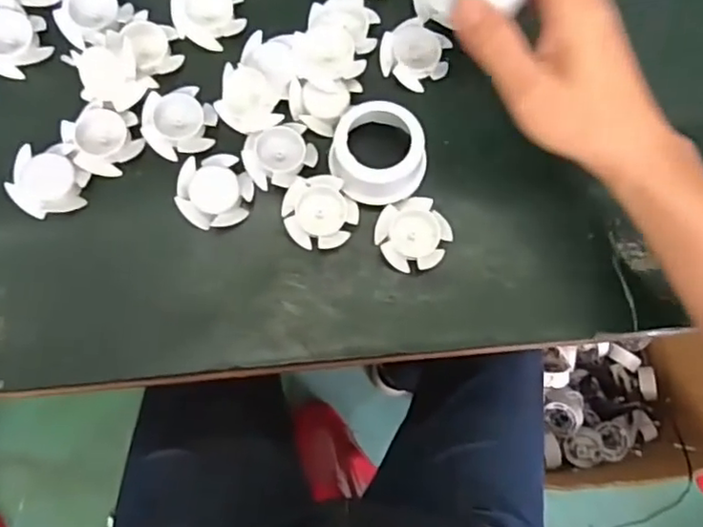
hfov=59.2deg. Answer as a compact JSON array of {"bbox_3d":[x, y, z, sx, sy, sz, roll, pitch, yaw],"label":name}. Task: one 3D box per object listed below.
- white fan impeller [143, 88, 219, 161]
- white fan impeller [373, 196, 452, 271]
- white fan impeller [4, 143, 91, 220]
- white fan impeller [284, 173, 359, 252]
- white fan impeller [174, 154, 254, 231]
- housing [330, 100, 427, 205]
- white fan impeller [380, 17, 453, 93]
[{"bbox_3d":[-0.096,-0.079,0.348,0.039,0.011,0.037,1,81,-6],"label":"white fan impeller"},{"bbox_3d":[0.034,-0.016,0.349,0.039,0.013,0.040,1,81,-6],"label":"white fan impeller"},{"bbox_3d":[-0.163,-0.045,0.335,0.038,0.019,0.038,1,81,-6],"label":"white fan impeller"},{"bbox_3d":[-0.017,-0.029,0.345,0.040,0.009,0.040,-8,82,-7],"label":"white fan impeller"},{"bbox_3d":[-0.075,-0.039,0.342,0.040,0.015,0.038,1,81,-6],"label":"white fan impeller"},{"bbox_3d":[0.016,-0.060,0.342,0.053,0.027,0.052,1,81,-6],"label":"housing"},{"bbox_3d":[0.038,-0.124,0.367,0.039,0.009,0.036,1,81,-6],"label":"white fan impeller"}]

